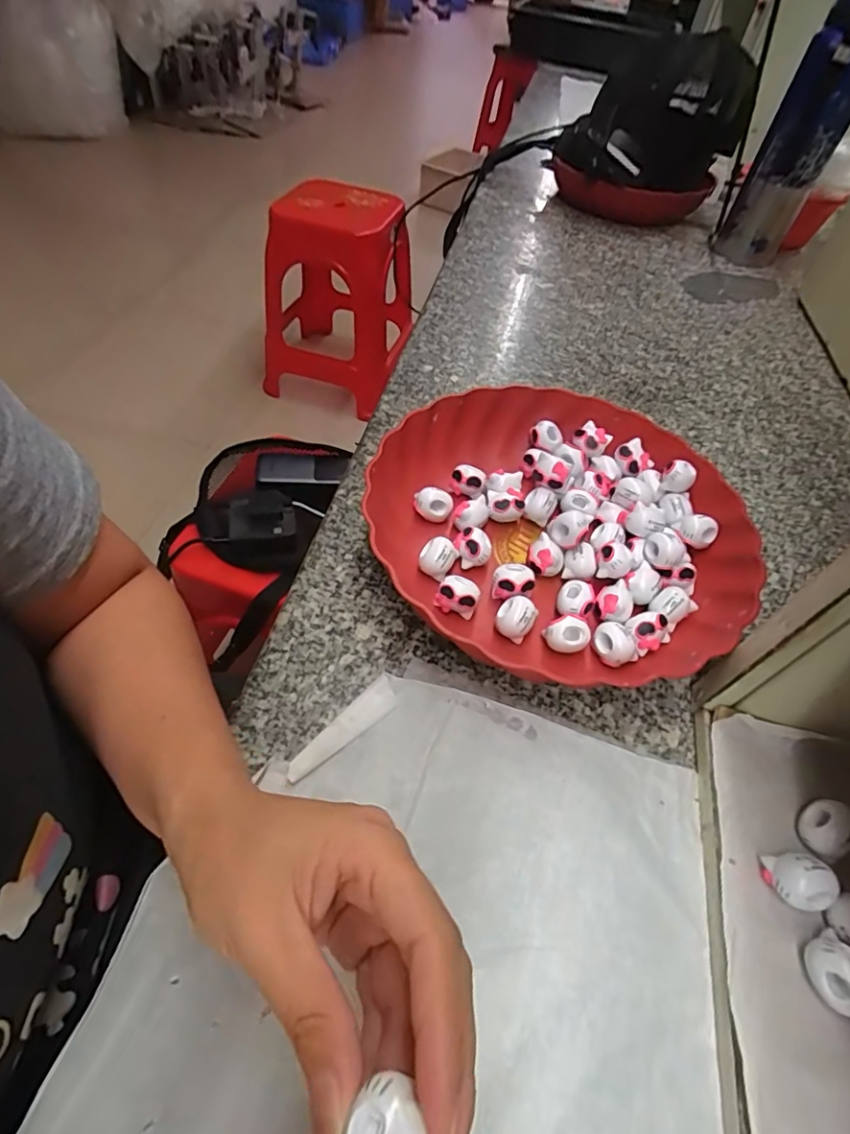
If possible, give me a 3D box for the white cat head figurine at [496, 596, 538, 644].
[{"bbox_3d":[0.054,0.030,0.320,0.021,0.017,0.023,3,52,-4],"label":"white cat head figurine"}]

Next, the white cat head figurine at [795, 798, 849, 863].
[{"bbox_3d":[0.184,0.121,0.246,0.018,0.012,0.027,27,54,15],"label":"white cat head figurine"}]

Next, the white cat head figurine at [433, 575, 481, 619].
[{"bbox_3d":[0.020,0.019,0.326,0.025,0.022,0.019,15,52,6],"label":"white cat head figurine"}]

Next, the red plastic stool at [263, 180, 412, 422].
[{"bbox_3d":[-0.262,-0.825,1.620,0.437,0.512,0.510,7,52,0],"label":"red plastic stool"}]

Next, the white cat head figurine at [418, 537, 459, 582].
[{"bbox_3d":[0.008,-0.006,0.343,0.021,0.019,0.020,3,52,-4],"label":"white cat head figurine"}]

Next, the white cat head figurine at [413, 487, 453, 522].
[{"bbox_3d":[0.005,-0.043,0.373,0.026,0.020,0.015,7,52,0],"label":"white cat head figurine"}]

